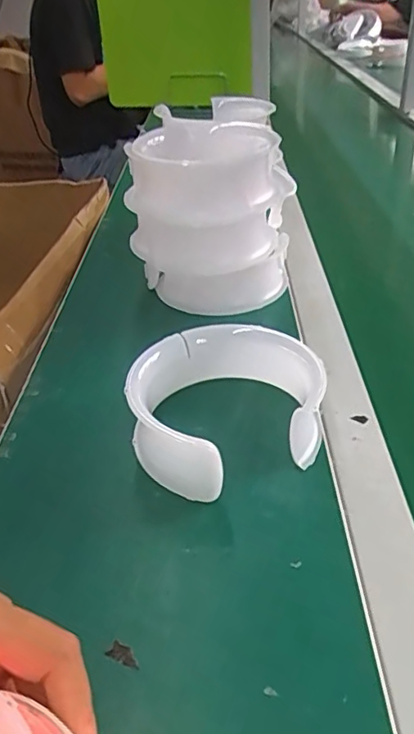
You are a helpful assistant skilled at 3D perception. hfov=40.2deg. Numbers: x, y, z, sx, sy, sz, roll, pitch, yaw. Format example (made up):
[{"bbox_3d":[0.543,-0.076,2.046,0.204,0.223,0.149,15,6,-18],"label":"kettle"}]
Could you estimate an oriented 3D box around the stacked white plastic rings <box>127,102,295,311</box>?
[{"bbox_3d":[0.002,-0.155,0.592,0.161,0.153,0.168,-2,35,3],"label":"stacked white plastic rings"}]

